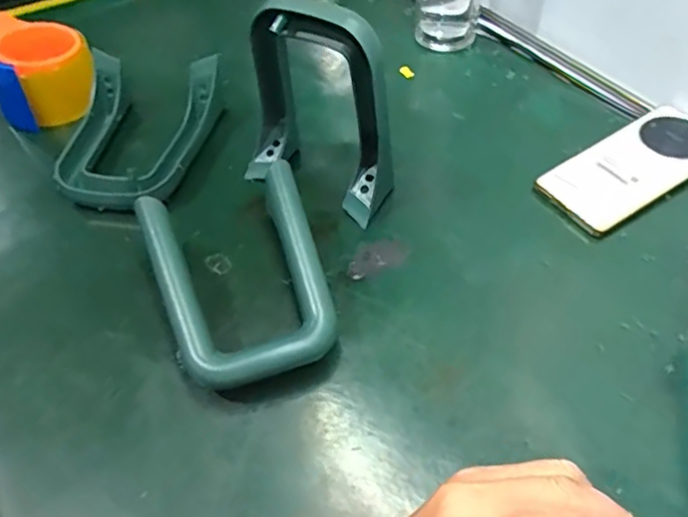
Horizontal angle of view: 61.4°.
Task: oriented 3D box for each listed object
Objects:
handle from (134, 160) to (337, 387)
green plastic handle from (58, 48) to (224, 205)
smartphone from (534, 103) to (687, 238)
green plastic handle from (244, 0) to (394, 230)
[{"bbox_3d":[-0.076,0.015,0.418,0.119,0.057,0.156,-15,52,-8],"label":"handle"},{"bbox_3d":[-0.196,-0.116,0.541,0.125,0.058,0.160,7,52,9],"label":"green plastic handle"},{"bbox_3d":[0.249,-0.080,0.499,0.158,0.006,0.076,-32,57,-14],"label":"smartphone"},{"bbox_3d":[-0.021,-0.117,0.459,0.123,0.157,0.057,27,58,23],"label":"green plastic handle"}]

